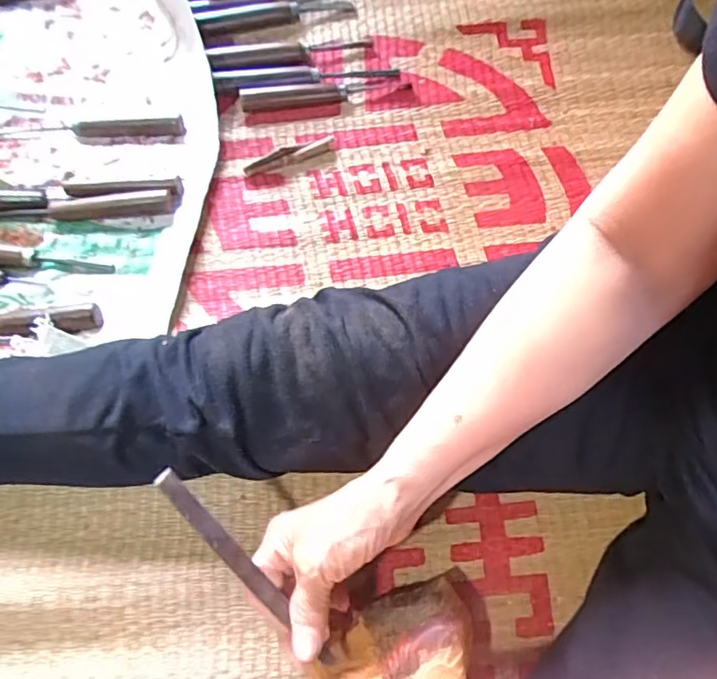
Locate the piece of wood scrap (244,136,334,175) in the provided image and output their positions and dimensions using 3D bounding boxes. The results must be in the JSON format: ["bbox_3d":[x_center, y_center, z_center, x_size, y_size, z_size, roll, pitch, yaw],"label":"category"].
[{"bbox_3d":[-0.066,-0.178,0.551,0.091,0.013,0.013,-25,73,-8],"label":"piece of wood scrap"}]

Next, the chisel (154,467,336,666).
[{"bbox_3d":[-0.071,0.147,0.366,0.163,0.006,0.015,48,63,-2],"label":"chisel"}]

